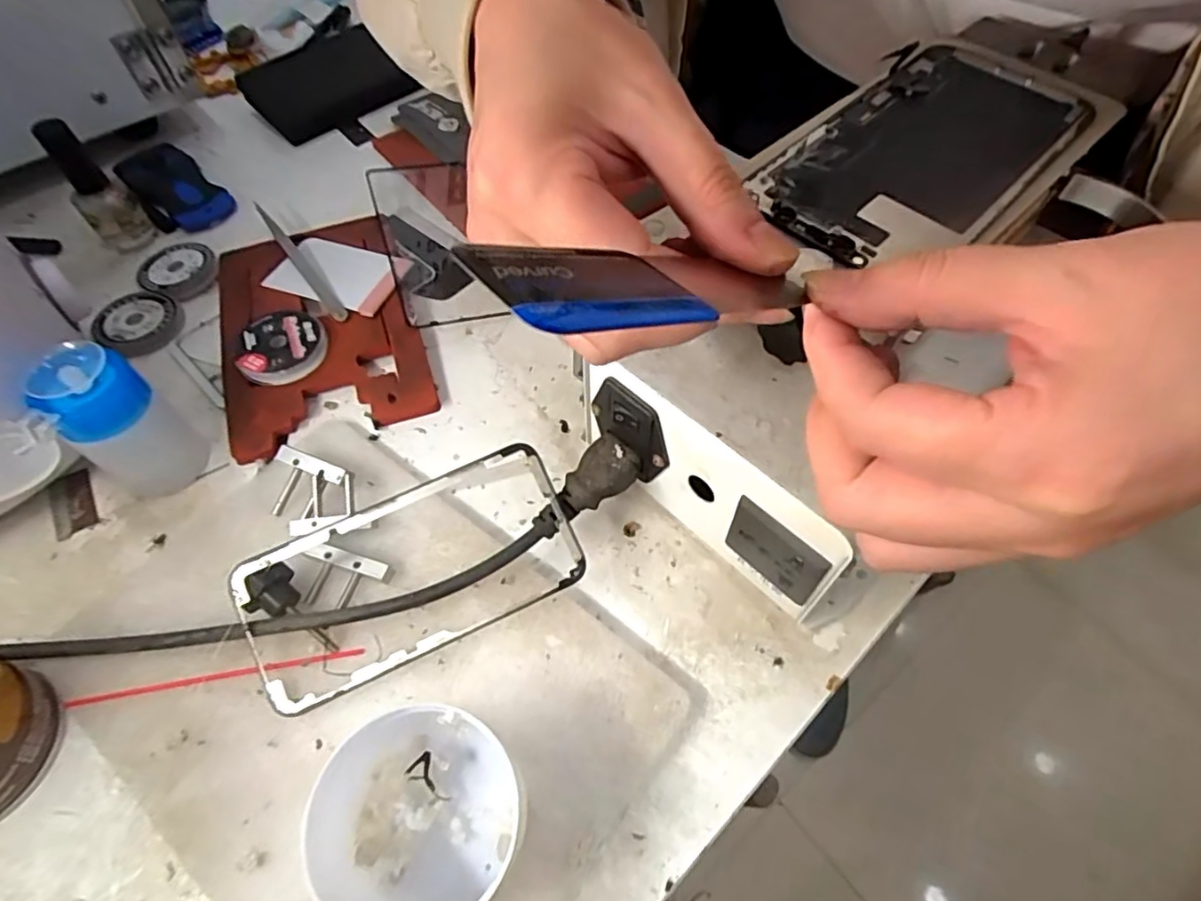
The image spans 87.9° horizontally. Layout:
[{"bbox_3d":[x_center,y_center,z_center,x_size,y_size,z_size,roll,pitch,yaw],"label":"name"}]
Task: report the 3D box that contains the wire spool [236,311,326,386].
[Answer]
[{"bbox_3d":[-0.179,-0.059,0.351,0.044,0.011,0.047,0,57,0],"label":"wire spool"}]

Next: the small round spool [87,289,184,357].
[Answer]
[{"bbox_3d":[-0.279,-0.077,0.377,0.045,0.011,0.044,22,60,14],"label":"small round spool"}]

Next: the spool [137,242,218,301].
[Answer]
[{"bbox_3d":[-0.271,-0.117,0.401,0.047,0.007,0.043,0,57,0],"label":"spool"}]

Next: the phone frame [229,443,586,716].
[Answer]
[{"bbox_3d":[-0.083,0.053,0.273,0.144,0.011,0.069,-24,84,-9],"label":"phone frame"}]

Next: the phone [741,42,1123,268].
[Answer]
[{"bbox_3d":[0.117,-0.105,0.220,0.073,0.006,0.145,38,65,22],"label":"phone"}]

